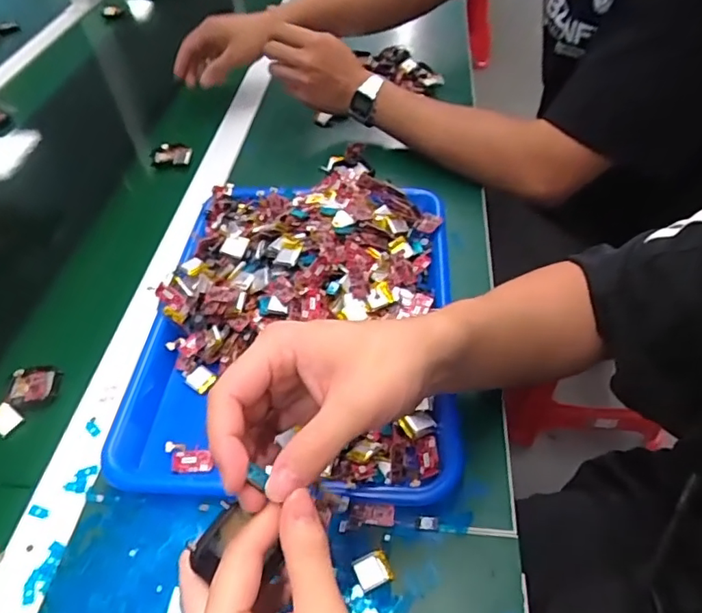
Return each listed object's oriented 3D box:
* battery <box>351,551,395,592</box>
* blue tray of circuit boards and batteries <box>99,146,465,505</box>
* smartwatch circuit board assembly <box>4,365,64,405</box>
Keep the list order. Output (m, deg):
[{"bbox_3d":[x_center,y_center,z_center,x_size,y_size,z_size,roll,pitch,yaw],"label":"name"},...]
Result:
[{"bbox_3d":[0.014,0.165,0.337,0.022,0.004,0.019,-19,50,-12],"label":"battery"},{"bbox_3d":[-0.043,-0.006,0.462,0.255,0.064,0.339,1,49,4],"label":"blue tray of circuit boards and batteries"},{"bbox_3d":[-0.269,0.068,0.456,0.040,0.013,0.038,-8,49,-3],"label":"smartwatch circuit board assembly"}]

